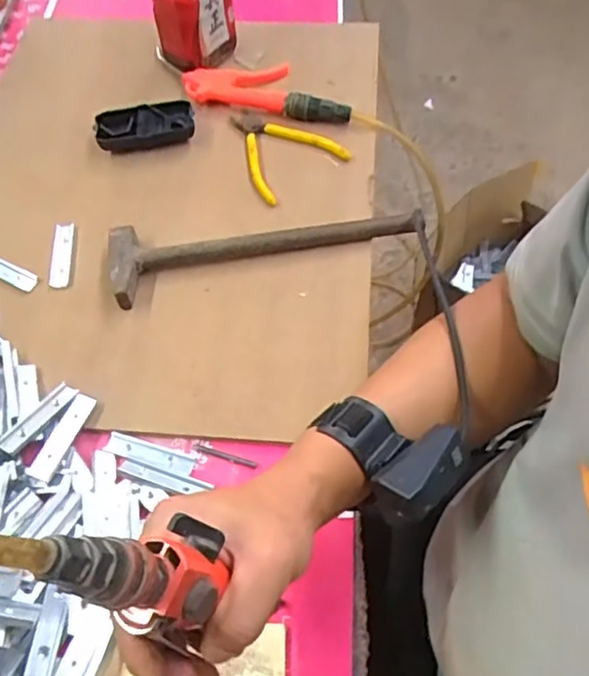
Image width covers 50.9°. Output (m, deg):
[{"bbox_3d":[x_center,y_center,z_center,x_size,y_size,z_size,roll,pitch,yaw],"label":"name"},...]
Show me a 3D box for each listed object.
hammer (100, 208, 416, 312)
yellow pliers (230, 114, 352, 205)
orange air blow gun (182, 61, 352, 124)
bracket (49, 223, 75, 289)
[{"bbox_3d":[-0.027,-0.091,0.616,0.309,0.037,0.080,-8,59,-6],"label":"hammer"},{"bbox_3d":[-0.016,-0.219,0.695,0.107,0.012,0.133,-26,62,-16],"label":"yellow pliers"},{"bbox_3d":[-0.027,-0.301,0.735,0.201,0.032,0.094,14,59,7],"label":"orange air blow gun"},{"bbox_3d":[-0.238,-0.084,0.634,0.022,0.011,0.076,-3,58,-3],"label":"bracket"}]

